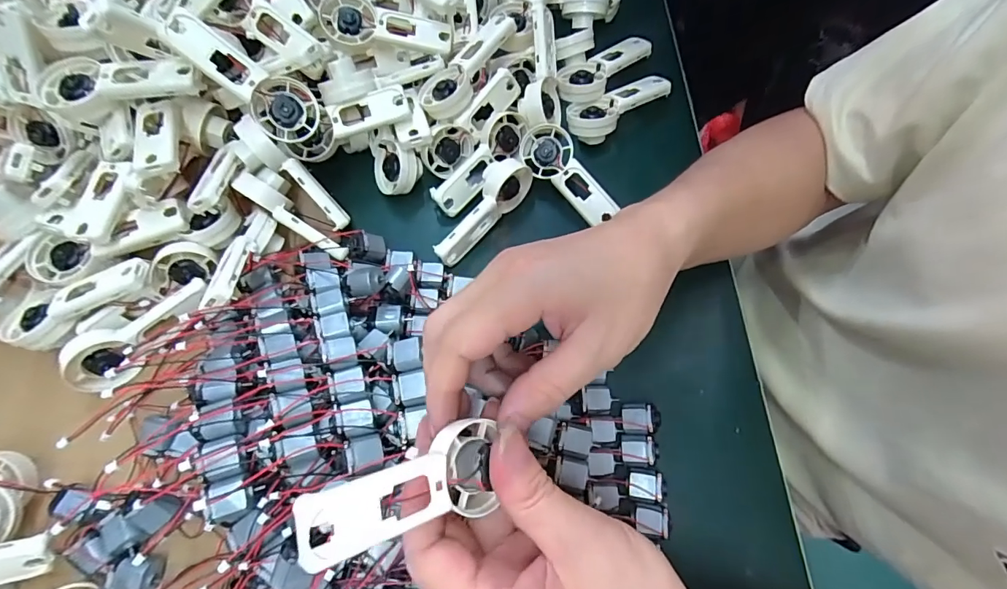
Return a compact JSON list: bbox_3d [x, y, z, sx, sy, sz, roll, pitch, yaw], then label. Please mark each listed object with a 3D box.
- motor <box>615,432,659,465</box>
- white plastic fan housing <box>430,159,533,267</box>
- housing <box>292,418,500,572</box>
[{"bbox_3d":[0.085,0.098,0.288,0.026,0.010,0.018,4,73,3],"label":"motor"},{"bbox_3d":[-0.016,-0.062,0.332,0.028,0.022,0.090,37,77,12],"label":"white plastic fan housing"},{"bbox_3d":[-0.034,0.075,0.175,0.087,0.015,0.030,-11,68,-43],"label":"housing"}]

